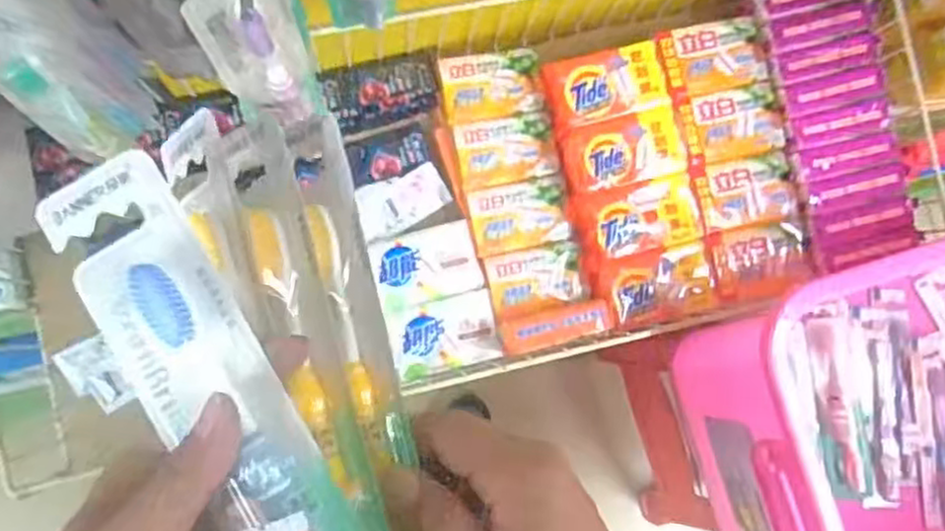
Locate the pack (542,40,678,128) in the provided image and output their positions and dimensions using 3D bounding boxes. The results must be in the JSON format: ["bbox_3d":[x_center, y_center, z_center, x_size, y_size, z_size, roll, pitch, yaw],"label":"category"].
[{"bbox_3d":[0.132,-0.177,0.716,0.106,0.032,0.072,-12,85,-8],"label":"pack"}]

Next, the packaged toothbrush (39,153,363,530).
[{"bbox_3d":[-0.075,0.070,0.253,0.045,0.018,0.230,-30,87,-9],"label":"packaged toothbrush"}]

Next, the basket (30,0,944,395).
[{"bbox_3d":[0.154,-0.114,0.712,0.549,0.109,0.346,-13,85,-8],"label":"basket"}]

